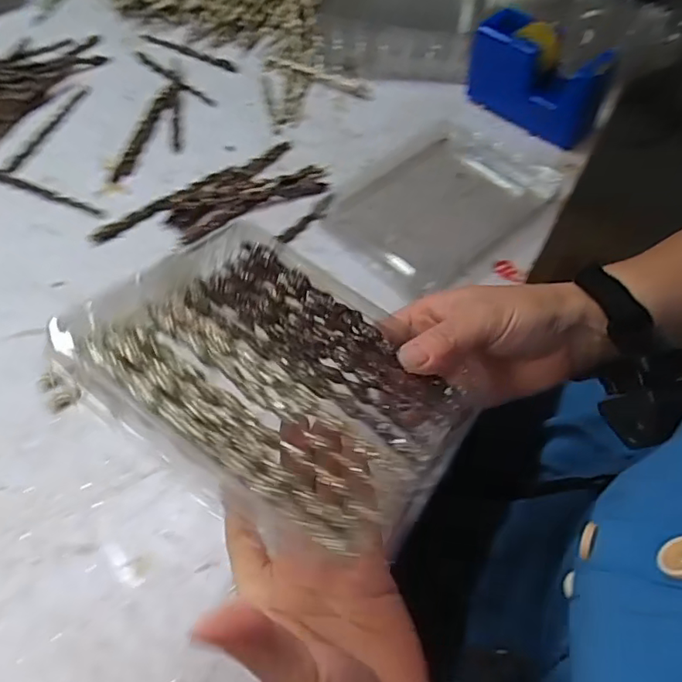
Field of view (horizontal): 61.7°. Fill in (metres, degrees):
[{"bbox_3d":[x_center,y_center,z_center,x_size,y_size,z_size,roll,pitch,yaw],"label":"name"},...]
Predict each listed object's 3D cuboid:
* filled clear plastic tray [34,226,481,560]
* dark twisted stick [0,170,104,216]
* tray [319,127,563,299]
[{"bbox_3d":[-0.032,0.014,0.288,0.184,0.015,0.146,33,47,7],"label":"filled clear plastic tray"},{"bbox_3d":[-0.298,-0.149,0.572,0.148,0.005,0.015,22,61,17],"label":"dark twisted stick"},{"bbox_3d":[0.091,-0.131,0.538,0.199,0.014,0.144,-38,62,-19],"label":"tray"}]

